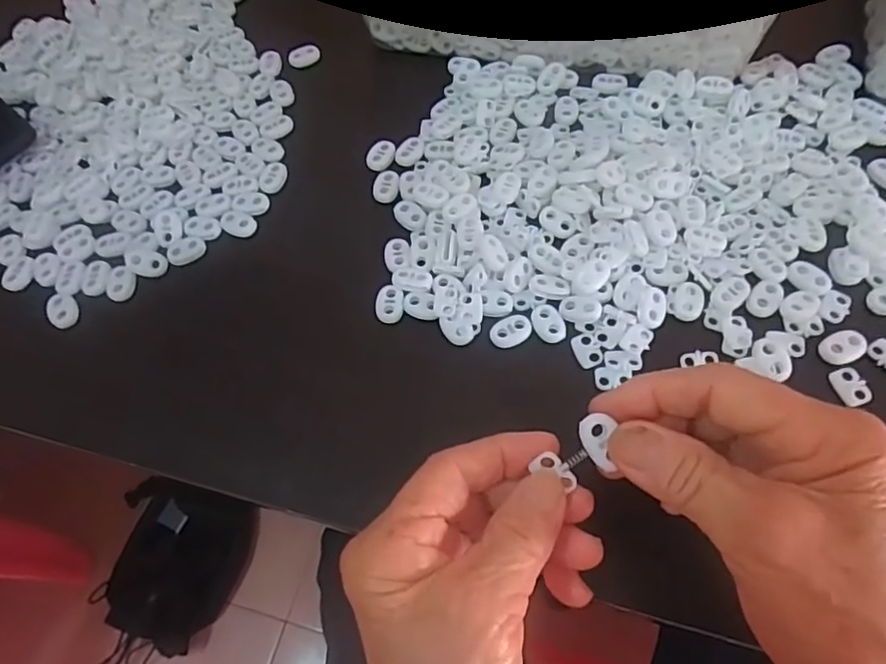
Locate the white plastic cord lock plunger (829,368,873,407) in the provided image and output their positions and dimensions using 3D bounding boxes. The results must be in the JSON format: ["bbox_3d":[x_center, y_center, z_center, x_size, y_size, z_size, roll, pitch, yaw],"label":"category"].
[{"bbox_3d":[0.198,0.026,0.285,0.014,0.004,0.018,-16,62,-4],"label":"white plastic cord lock plunger"}]

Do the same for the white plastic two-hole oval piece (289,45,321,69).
[{"bbox_3d":[-0.099,-0.198,0.422,0.023,0.007,0.011,-27,64,-10],"label":"white plastic two-hole oval piece"}]

